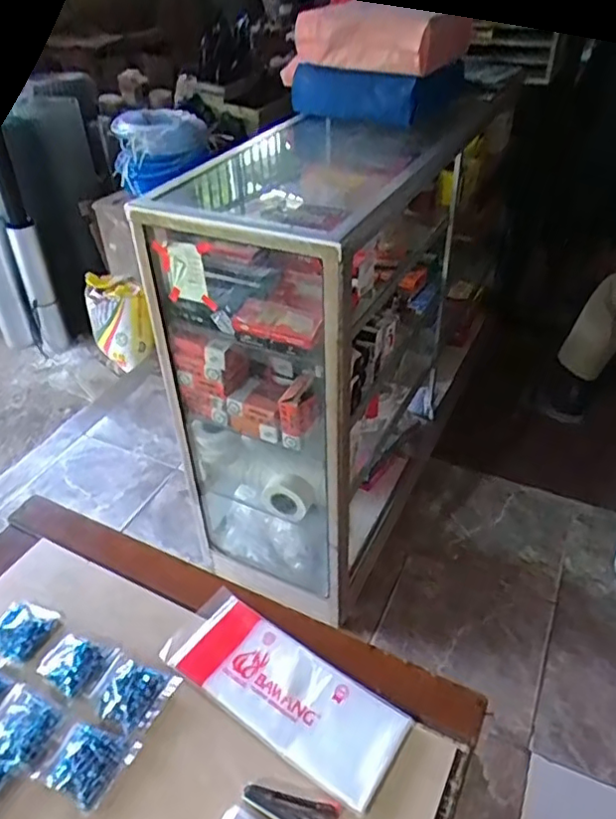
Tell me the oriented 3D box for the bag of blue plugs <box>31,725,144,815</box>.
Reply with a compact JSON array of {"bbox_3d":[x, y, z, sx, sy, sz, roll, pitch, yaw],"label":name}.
[{"bbox_3d":[-0.223,0.355,0.620,0.074,0.014,0.072,17,42,21],"label":"bag of blue plugs"}]

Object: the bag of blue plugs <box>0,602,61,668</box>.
[{"bbox_3d":[-0.351,0.267,0.735,0.073,0.014,0.085,15,42,19],"label":"bag of blue plugs"}]

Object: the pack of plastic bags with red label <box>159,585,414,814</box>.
[{"bbox_3d":[-0.030,0.308,0.683,0.277,0.012,0.110,24,45,27],"label":"pack of plastic bags with red label"}]

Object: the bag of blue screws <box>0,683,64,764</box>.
[{"bbox_3d":[-0.307,0.334,0.649,0.075,0.012,0.067,17,42,21],"label":"bag of blue screws"}]

